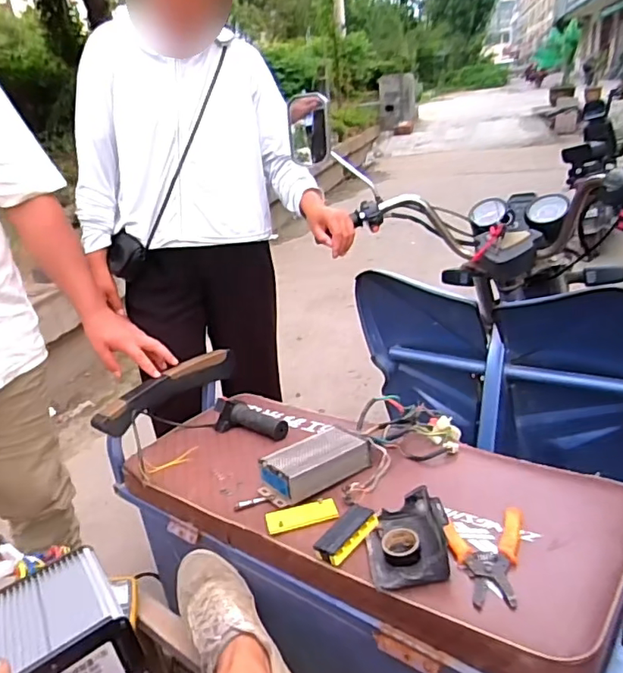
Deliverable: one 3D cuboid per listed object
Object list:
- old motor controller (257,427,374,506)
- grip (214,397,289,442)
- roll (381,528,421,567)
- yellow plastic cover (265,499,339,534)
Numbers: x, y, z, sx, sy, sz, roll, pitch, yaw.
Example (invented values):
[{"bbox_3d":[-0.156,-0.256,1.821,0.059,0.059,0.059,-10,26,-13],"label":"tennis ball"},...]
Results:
[{"bbox_3d":[0.004,0.190,0.822,0.165,0.045,0.092,-23,28,-32],"label":"old motor controller"},{"bbox_3d":[-0.118,0.154,0.996,0.157,0.046,0.039,8,27,30],"label":"grip"},{"bbox_3d":[0.107,0.249,0.648,0.043,0.017,0.051,-8,24,-2],"label":"roll"},{"bbox_3d":[-0.013,0.244,0.746,0.096,0.005,0.044,-10,24,-8],"label":"yellow plastic cover"}]

